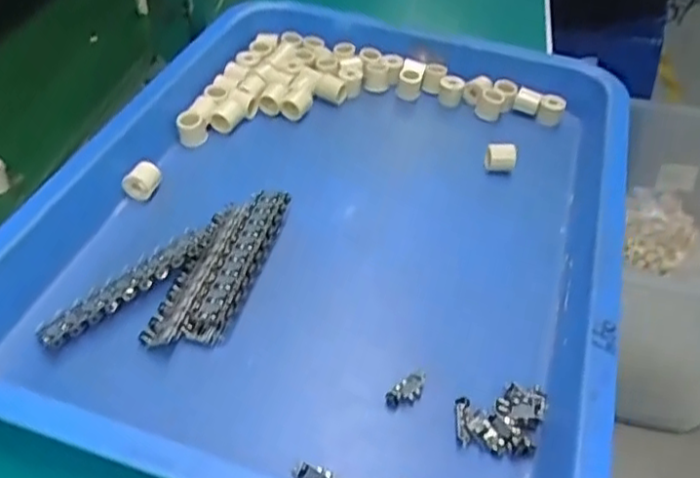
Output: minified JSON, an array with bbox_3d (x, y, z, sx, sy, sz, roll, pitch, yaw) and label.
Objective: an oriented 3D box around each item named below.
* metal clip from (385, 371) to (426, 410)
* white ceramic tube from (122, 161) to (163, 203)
[{"bbox_3d":[0.030,0.081,0.358,0.027,0.008,0.012,-32,55,-31],"label":"metal clip"},{"bbox_3d":[-0.140,-0.039,0.458,0.019,0.018,0.023,17,45,13],"label":"white ceramic tube"}]

